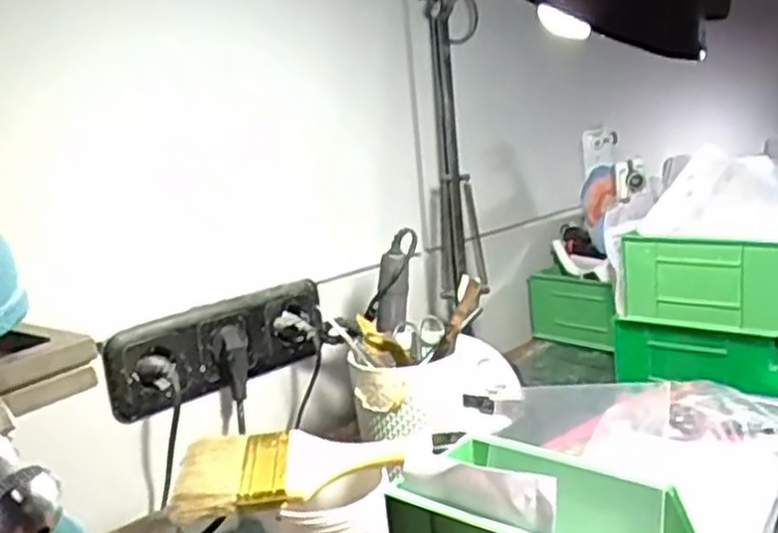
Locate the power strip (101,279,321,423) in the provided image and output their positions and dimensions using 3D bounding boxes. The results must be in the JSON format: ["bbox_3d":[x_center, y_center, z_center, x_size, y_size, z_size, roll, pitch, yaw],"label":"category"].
[{"bbox_3d":[-0.149,0.073,0.719,0.219,0.075,0.048,-14,16,-30],"label":"power strip"}]

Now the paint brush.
[{"bbox_3d":[-0.071,0.148,0.568,0.159,0.030,0.096,-7,12,-6],"label":"paint brush"}]

